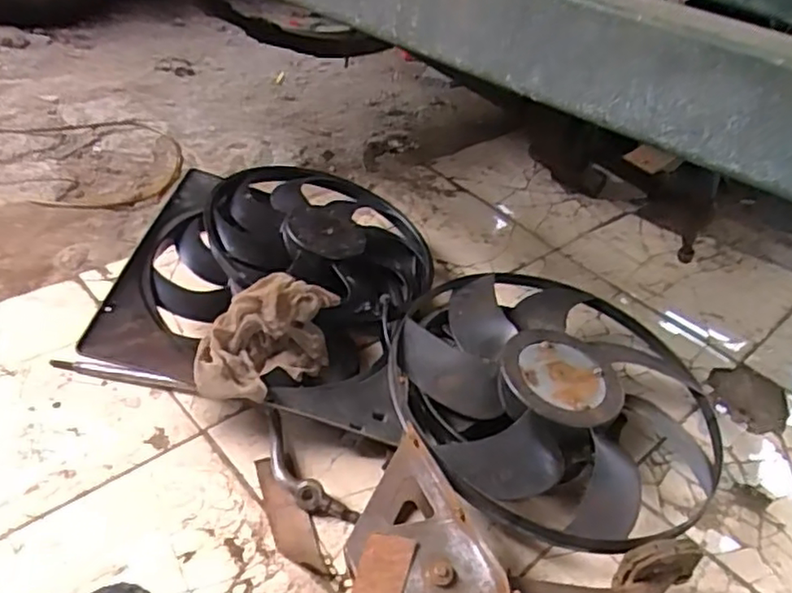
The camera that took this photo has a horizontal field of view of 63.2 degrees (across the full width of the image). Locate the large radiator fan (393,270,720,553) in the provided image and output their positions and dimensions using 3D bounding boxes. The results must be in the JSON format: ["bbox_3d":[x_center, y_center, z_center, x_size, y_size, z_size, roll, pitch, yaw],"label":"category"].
[{"bbox_3d":[0.225,0.139,0.933,0.473,0.106,0.454,6,39,-5],"label":"large radiator fan"}]

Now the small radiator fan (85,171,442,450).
[{"bbox_3d":[-0.165,-0.036,1.027,0.426,0.130,0.557,11,39,2],"label":"small radiator fan"}]

